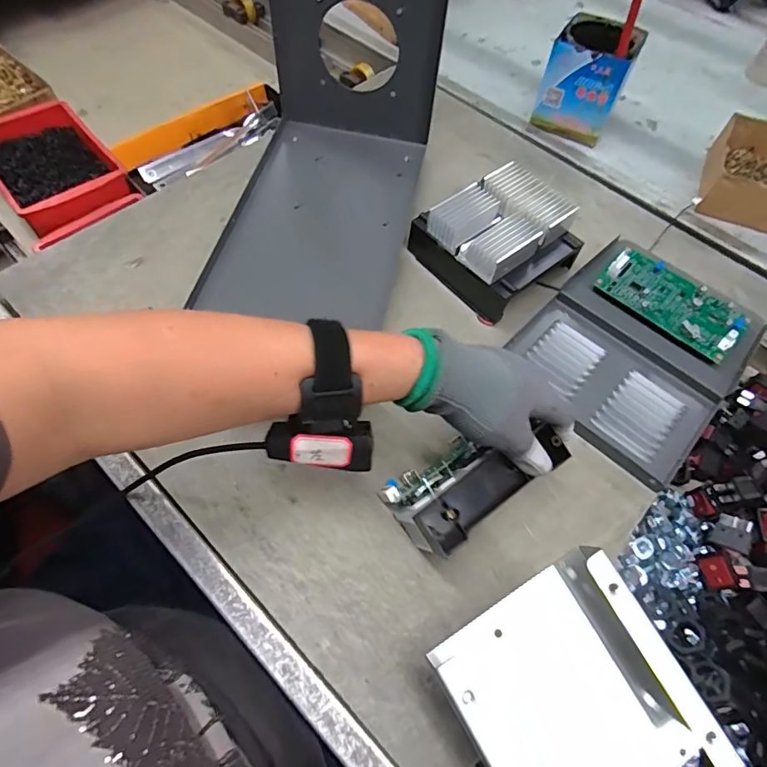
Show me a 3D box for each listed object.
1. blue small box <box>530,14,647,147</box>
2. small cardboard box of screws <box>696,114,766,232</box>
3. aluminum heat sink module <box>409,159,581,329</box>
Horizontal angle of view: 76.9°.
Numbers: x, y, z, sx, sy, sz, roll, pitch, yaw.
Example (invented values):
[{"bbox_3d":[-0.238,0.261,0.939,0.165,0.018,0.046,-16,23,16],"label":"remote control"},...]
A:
[{"bbox_3d":[0.258,-0.387,0.617,0.091,0.103,0.102,27,62,12],"label":"blue small box"},{"bbox_3d":[0.450,-0.248,0.581,0.106,0.054,0.139,25,62,11],"label":"small cardboard box of screws"},{"bbox_3d":[0.120,-0.150,0.500,0.136,0.067,0.129,-29,66,-18],"label":"aluminum heat sink module"}]

